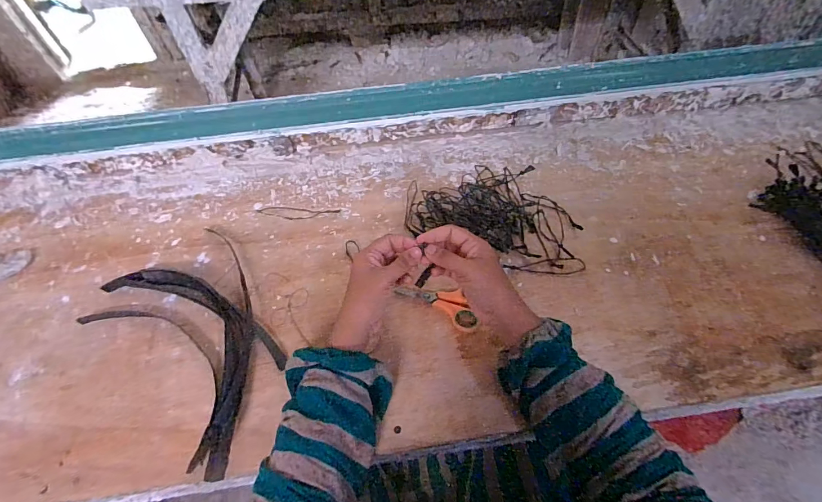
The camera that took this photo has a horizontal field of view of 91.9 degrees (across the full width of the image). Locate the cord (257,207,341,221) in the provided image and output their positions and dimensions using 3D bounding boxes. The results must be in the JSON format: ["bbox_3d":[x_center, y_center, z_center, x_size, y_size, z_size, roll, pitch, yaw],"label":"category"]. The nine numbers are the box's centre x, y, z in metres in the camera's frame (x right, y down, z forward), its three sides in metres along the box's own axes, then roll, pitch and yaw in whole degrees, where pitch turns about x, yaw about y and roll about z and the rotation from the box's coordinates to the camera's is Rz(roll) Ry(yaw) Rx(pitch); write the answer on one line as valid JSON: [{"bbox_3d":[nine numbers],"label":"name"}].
[{"bbox_3d":[-0.170,-0.056,0.597,0.124,0.004,0.023,2,55,4],"label":"cord"}]

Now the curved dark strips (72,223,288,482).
[{"bbox_3d":[-0.251,0.091,0.482,0.289,0.021,0.183,35,63,24],"label":"curved dark strips"}]

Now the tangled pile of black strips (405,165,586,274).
[{"bbox_3d":[0.120,-0.065,0.580,0.239,0.024,0.173,16,57,14],"label":"tangled pile of black strips"}]

